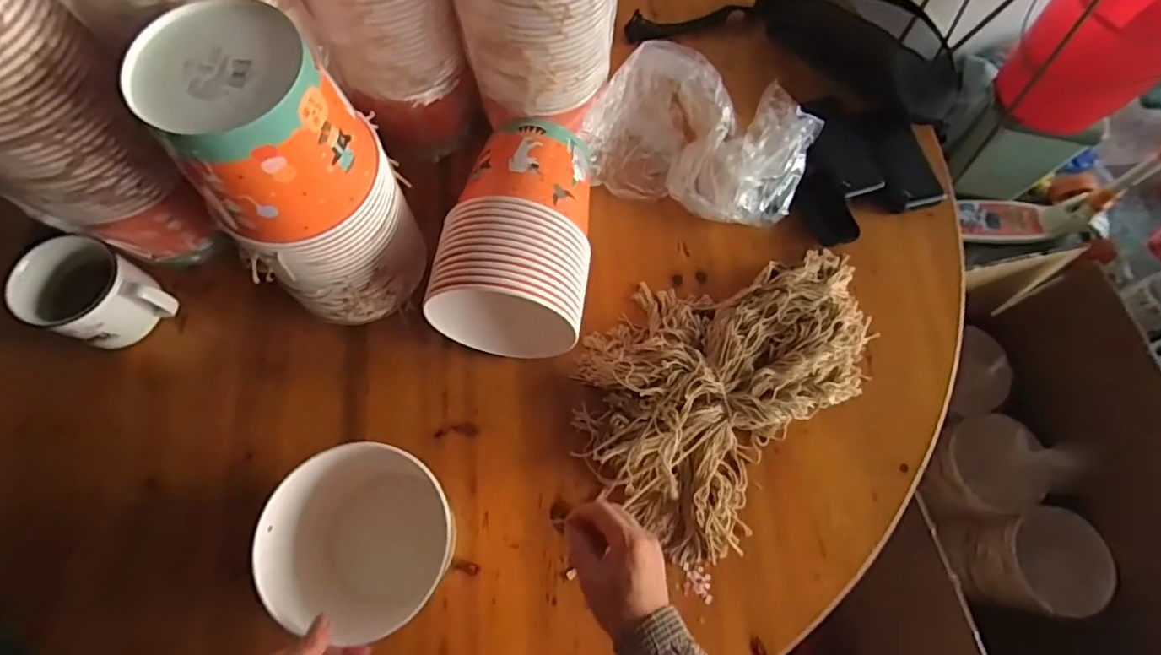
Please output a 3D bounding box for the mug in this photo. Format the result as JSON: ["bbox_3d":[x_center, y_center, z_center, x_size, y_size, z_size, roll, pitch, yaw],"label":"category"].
[{"bbox_3d":[-0.544,-0.030,0.654,0.126,0.098,0.100,27,72,8],"label":"mug"}]

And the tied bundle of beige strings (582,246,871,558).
[{"bbox_3d":[0.173,0.039,0.671,0.260,0.055,0.394,42,74,12],"label":"tied bundle of beige strings"}]

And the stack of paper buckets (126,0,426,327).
[{"bbox_3d":[-0.272,-0.131,0.578,0.159,0.331,0.157,-30,74,-11],"label":"stack of paper buckets"}]

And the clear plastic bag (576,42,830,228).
[{"bbox_3d":[0.151,-0.247,0.740,0.283,0.102,0.199,14,71,3],"label":"clear plastic bag"}]

